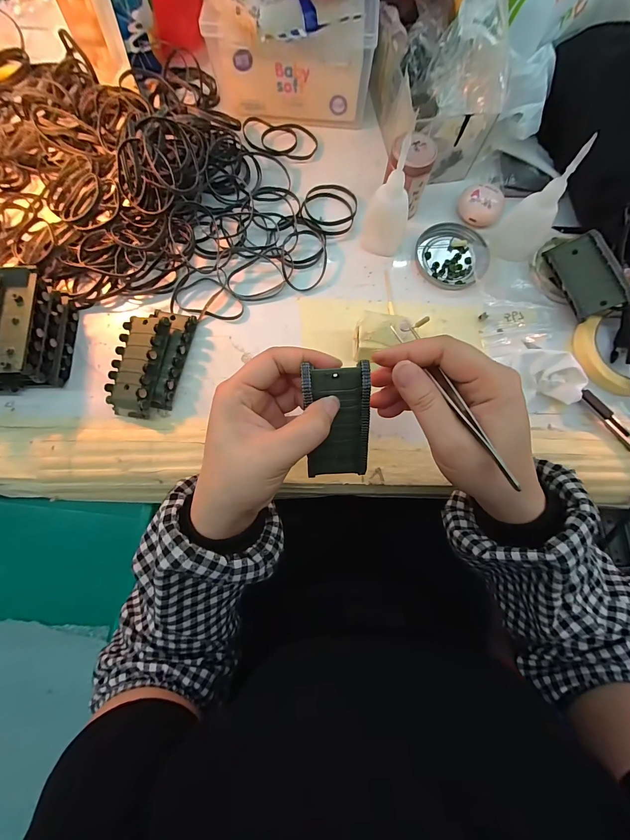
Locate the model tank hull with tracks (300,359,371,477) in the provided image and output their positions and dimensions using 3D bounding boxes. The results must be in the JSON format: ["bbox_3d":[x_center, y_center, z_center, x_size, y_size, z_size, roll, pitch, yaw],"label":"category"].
[{"bbox_3d":[0.016,0.004,0.218,0.042,0.011,0.087,-1,122,0],"label":"model tank hull with tracks"}]

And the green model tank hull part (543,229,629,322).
[{"bbox_3d":[0.275,-0.150,0.323,0.011,0.045,0.094,10,62,-40],"label":"green model tank hull part"}]

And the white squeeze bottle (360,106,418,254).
[{"bbox_3d":[0.073,-0.209,0.308,0.041,0.105,0.035,14,77,2],"label":"white squeeze bottle"}]

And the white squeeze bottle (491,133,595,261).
[{"bbox_3d":[0.220,-0.205,0.307,0.049,0.100,0.041,43,79,8],"label":"white squeeze bottle"}]

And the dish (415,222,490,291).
[{"bbox_3d":[0.153,-0.184,0.356,0.079,0.009,0.077,0,77,-1],"label":"dish"}]

